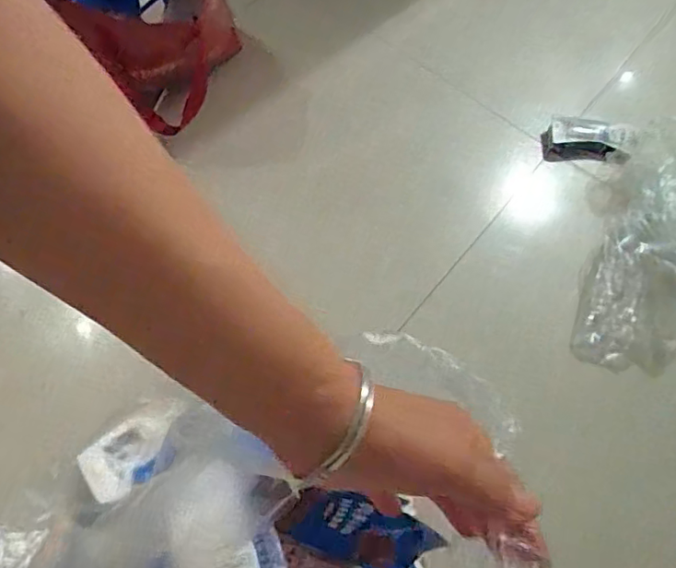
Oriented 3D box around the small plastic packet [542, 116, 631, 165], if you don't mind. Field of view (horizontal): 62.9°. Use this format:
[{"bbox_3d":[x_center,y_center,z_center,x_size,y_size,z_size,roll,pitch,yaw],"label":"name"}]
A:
[{"bbox_3d":[0.411,-0.241,0.921,0.142,0.034,0.076,4,64,0],"label":"small plastic packet"}]

